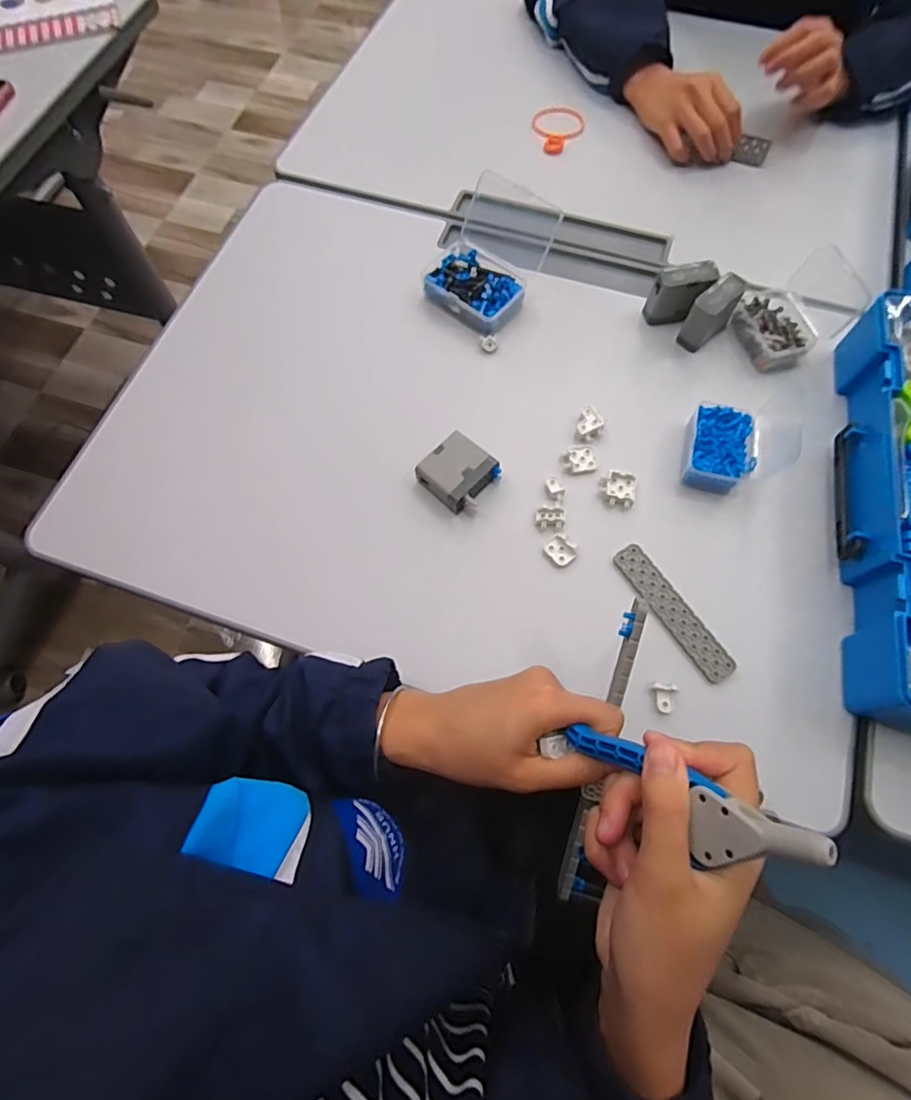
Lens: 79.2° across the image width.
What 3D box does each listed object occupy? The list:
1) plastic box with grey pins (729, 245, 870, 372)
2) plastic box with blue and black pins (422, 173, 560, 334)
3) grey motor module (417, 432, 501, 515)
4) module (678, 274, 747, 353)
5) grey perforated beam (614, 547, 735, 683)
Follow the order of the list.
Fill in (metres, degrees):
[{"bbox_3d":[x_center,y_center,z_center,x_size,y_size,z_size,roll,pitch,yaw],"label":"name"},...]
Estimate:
[{"bbox_3d":[0.314,-0.225,0.517,0.074,0.068,0.083,-20,70,-8],"label":"plastic box with grey pins"},{"bbox_3d":[0.029,-0.287,0.541,0.106,0.068,0.122,34,72,13],"label":"plastic box with blue and black pins"},{"bbox_3d":[0.002,-0.065,0.480,0.055,0.024,0.057,37,73,14],"label":"grey motor module"},{"bbox_3d":[0.245,-0.227,0.525,0.053,0.055,0.027,-41,74,-15],"label":"module"},{"bbox_3d":[0.176,0.049,0.446,0.027,0.004,0.125,-31,71,-11],"label":"grey perforated beam"}]

